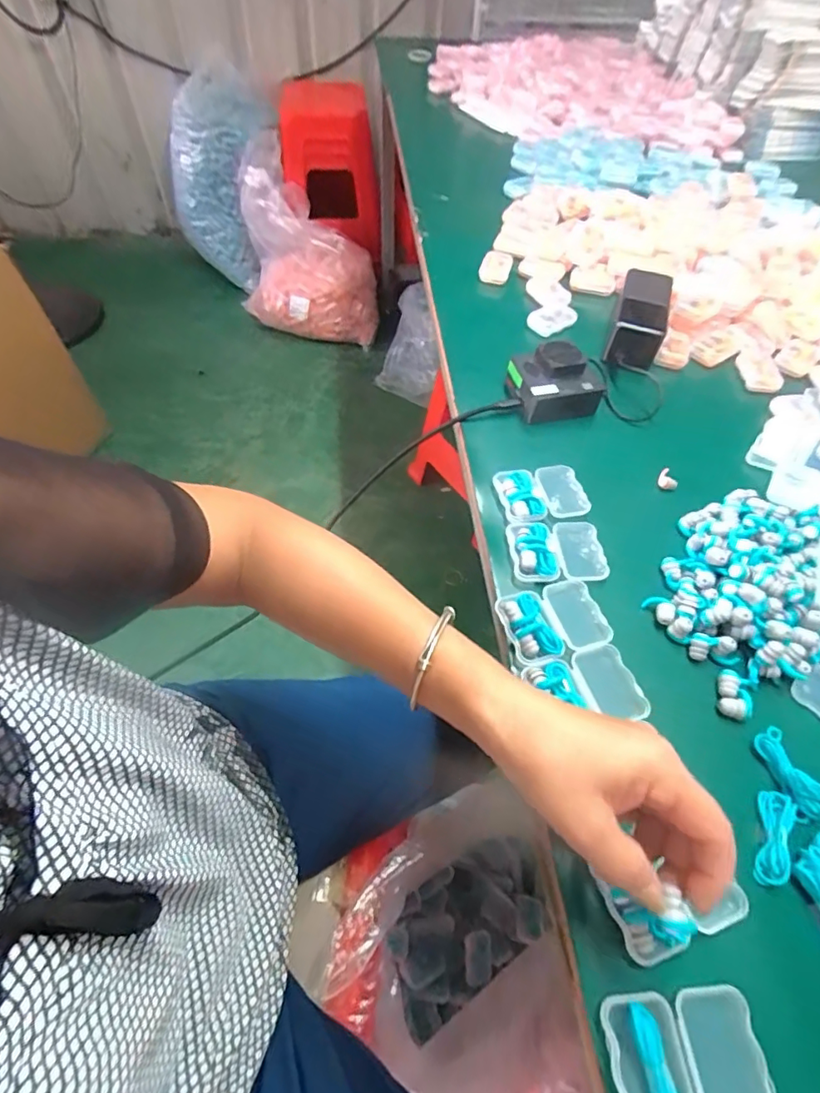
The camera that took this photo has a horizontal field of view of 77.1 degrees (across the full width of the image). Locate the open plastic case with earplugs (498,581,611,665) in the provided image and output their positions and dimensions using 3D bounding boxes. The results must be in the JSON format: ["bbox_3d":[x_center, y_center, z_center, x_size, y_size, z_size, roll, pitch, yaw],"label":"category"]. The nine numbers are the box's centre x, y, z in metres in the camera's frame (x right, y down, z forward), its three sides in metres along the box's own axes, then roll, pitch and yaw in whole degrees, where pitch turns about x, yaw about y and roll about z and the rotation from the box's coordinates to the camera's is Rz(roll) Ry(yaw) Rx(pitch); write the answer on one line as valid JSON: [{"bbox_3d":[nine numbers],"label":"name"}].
[{"bbox_3d":[0.107,0.053,0.383,0.076,0.018,0.055,-12,57,-12],"label":"open plastic case with earplugs"}]

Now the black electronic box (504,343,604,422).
[{"bbox_3d":[0.145,-0.166,0.521,0.081,0.049,0.070,-11,57,-11],"label":"black electronic box"}]

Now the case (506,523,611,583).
[{"bbox_3d":[0.120,0.003,0.417,0.075,0.014,0.055,-2,56,-5],"label":"case"}]

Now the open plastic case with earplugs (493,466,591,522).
[{"bbox_3d":[0.117,-0.046,0.457,0.073,0.026,0.054,-9,57,-9],"label":"open plastic case with earplugs"}]

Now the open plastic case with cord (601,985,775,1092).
[{"bbox_3d":[0.136,0.253,0.251,0.074,0.016,0.055,-1,56,-4],"label":"open plastic case with cord"}]

